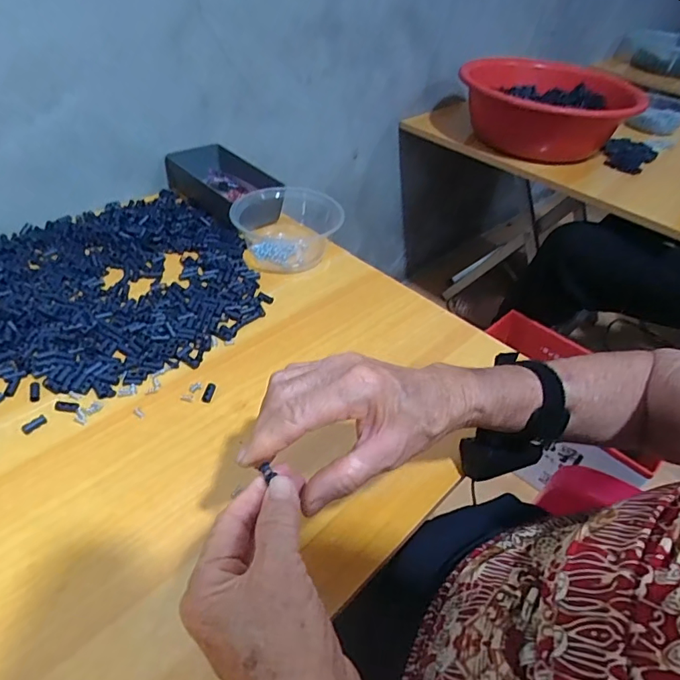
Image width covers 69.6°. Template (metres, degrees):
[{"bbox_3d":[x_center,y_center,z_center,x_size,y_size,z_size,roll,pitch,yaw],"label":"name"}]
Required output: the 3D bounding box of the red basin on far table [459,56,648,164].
[{"bbox_3d":[0.416,-0.464,1.001,0.328,0.129,0.399,20,44,13],"label":"red basin on far table"}]

